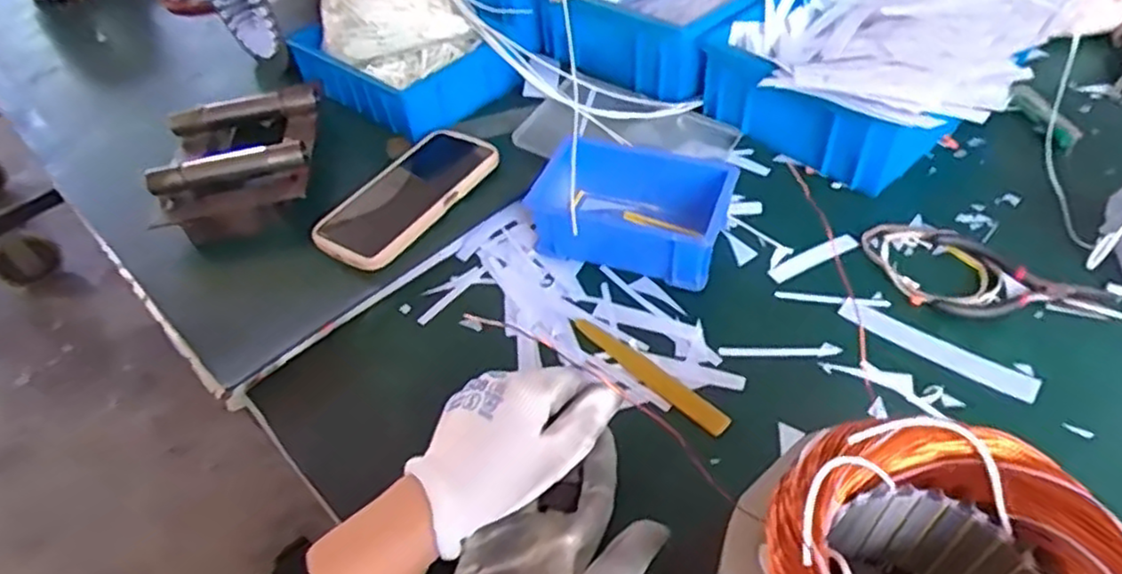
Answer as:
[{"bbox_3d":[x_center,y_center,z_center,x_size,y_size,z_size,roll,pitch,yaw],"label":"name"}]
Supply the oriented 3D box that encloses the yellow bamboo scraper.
[{"bbox_3d":[0.058,0.057,0.481,0.017,0.005,0.131,-37,54,-26],"label":"yellow bamboo scraper"}]

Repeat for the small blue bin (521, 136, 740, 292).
[{"bbox_3d":[0.055,-0.062,0.556,0.149,0.055,0.101,14,50,18],"label":"small blue bin"}]

